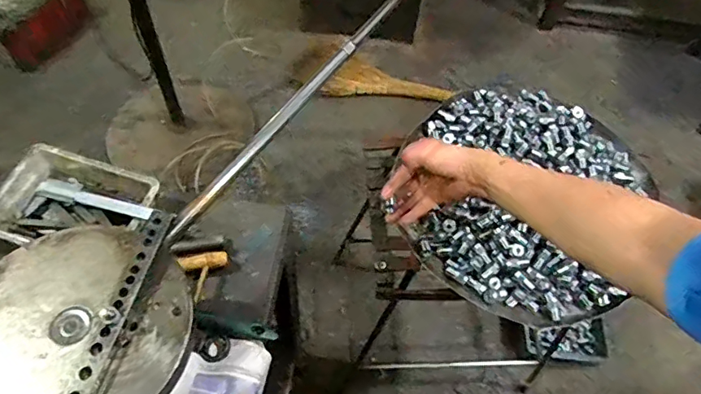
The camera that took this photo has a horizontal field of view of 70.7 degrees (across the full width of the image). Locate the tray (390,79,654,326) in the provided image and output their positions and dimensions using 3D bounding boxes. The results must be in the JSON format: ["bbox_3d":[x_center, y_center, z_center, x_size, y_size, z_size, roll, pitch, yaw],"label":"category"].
[{"bbox_3d":[0.243,-0.018,0.722,0.342,0.059,0.370,1,57,-2],"label":"tray"}]

